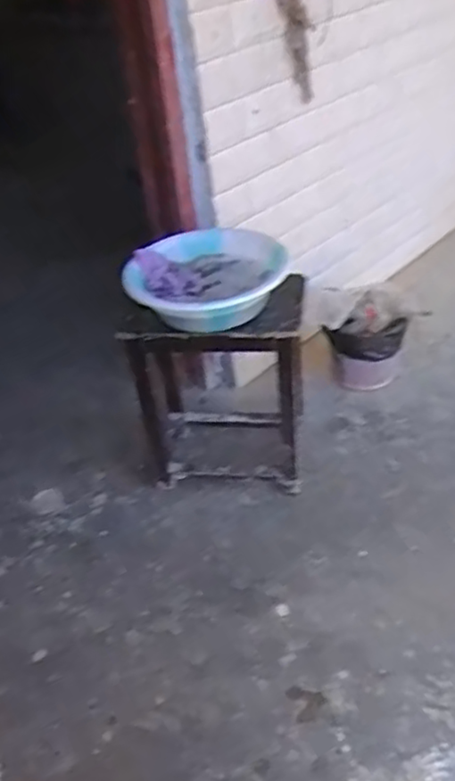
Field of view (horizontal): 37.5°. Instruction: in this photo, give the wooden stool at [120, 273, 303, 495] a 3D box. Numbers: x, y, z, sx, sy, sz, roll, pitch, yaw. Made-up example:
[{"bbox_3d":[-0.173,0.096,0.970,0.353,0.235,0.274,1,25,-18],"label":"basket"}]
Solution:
[{"bbox_3d":[-0.012,-0.011,1.556,0.356,0.492,0.238,1,40,7],"label":"wooden stool"}]

